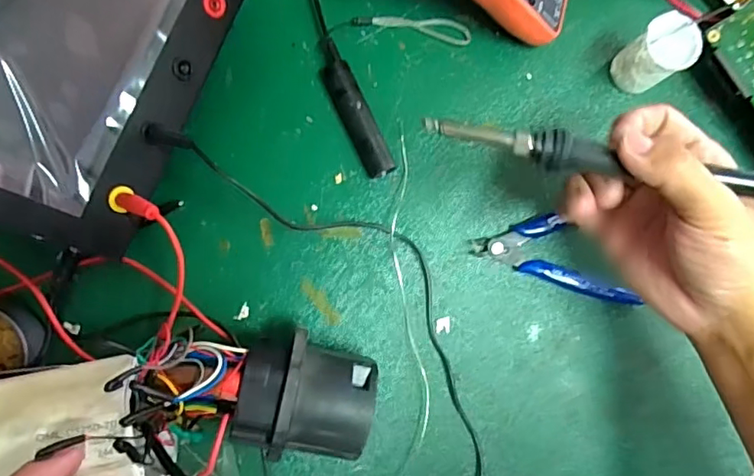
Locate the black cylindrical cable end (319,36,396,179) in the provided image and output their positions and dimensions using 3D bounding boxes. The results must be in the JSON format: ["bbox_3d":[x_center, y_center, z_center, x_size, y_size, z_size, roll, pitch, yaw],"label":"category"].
[{"bbox_3d":[-0.017,-0.092,0.382,0.020,0.019,0.103,-23,86,-6],"label":"black cylindrical cable end"}]

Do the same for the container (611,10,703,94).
[{"bbox_3d":[0.191,-0.125,0.379,0.035,0.052,0.036,0,84,-4],"label":"container"}]

